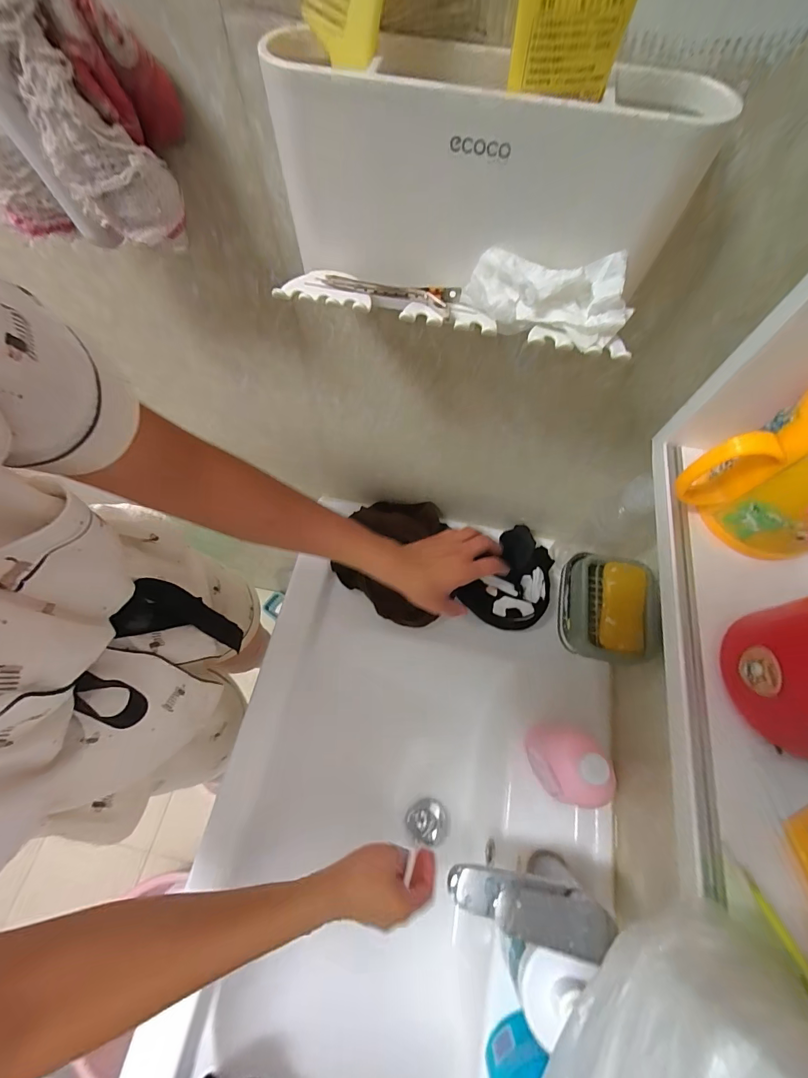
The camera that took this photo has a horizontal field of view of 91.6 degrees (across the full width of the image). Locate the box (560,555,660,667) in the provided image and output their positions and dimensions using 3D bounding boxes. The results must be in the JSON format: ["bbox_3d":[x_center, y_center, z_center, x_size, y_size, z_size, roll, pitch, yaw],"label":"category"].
[{"bbox_3d":[0.246,0.082,0.481,0.091,0.063,0.130,7,66,2],"label":"box"}]

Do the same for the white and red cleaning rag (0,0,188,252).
[{"bbox_3d":[-0.197,-0.243,0.226,0.114,0.104,0.064,13,67,5],"label":"white and red cleaning rag"}]

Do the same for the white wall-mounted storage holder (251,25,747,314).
[{"bbox_3d":[0.033,-0.187,0.220,0.234,0.104,0.091,11,67,4],"label":"white wall-mounted storage holder"}]

